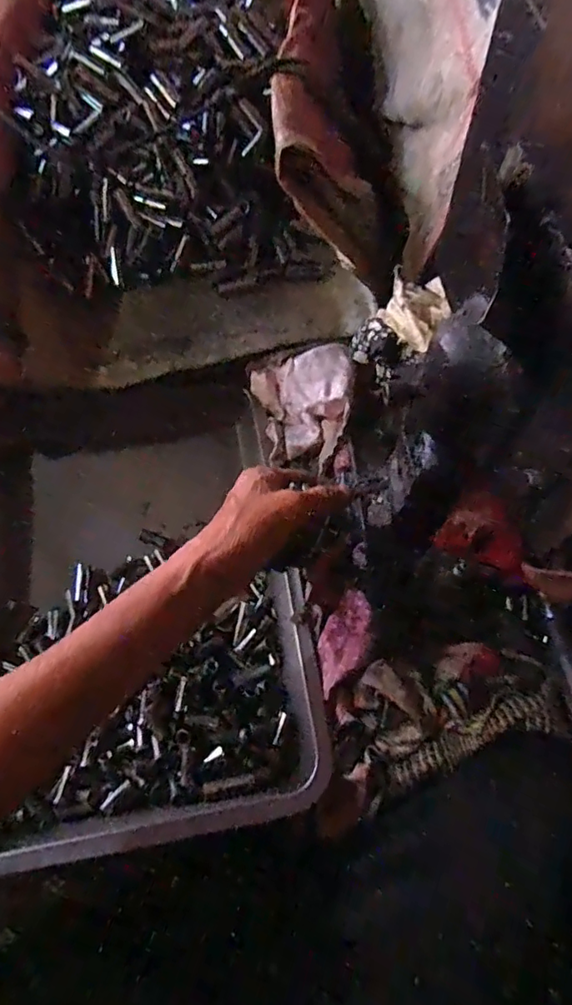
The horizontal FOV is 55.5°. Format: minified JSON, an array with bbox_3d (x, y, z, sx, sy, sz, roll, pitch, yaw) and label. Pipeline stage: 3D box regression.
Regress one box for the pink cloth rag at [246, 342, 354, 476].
[{"bbox_3d":[0.016,-0.084,0.481,0.104,0.032,0.106,-9,83,40],"label":"pink cloth rag"}]

